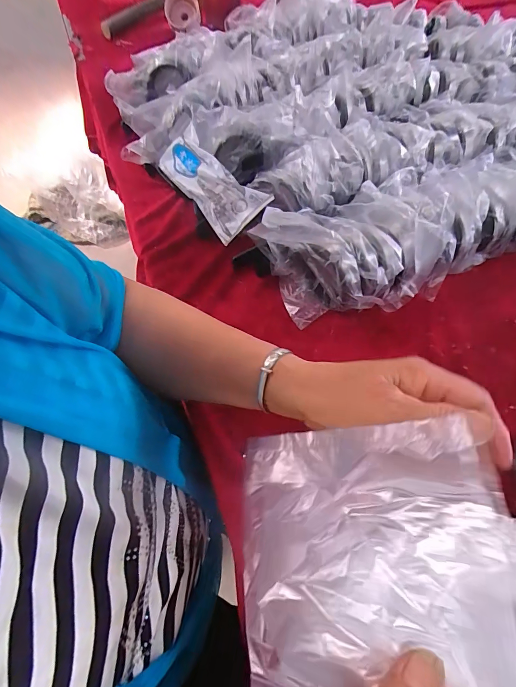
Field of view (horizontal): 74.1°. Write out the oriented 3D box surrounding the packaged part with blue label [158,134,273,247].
[{"bbox_3d":[-0.066,-0.199,0.431,0.174,0.017,0.069,45,101,19],"label":"packaged part with blue label"}]

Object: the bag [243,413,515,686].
[{"bbox_3d":[0.056,0.121,0.193,0.151,0.028,0.139,-14,65,24],"label":"bag"}]

